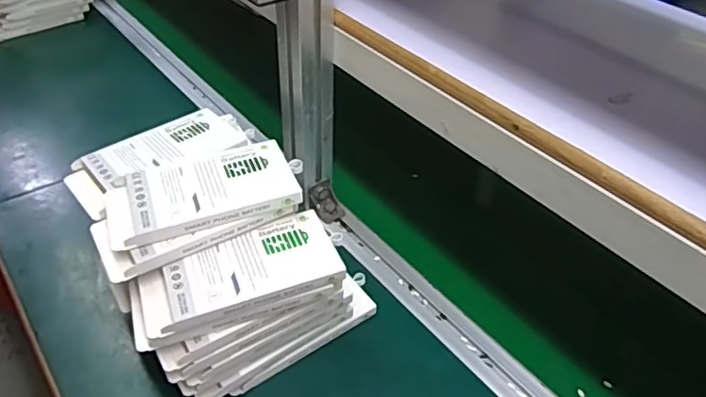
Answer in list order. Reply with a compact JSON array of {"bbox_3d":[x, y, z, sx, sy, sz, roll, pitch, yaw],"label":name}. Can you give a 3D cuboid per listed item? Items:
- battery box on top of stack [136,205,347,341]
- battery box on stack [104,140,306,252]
[{"bbox_3d":[-0.089,0.059,0.441,0.152,0.020,0.072,-15,45,-21],"label":"battery box on top of stack"},{"bbox_3d":[-0.129,-0.008,0.470,0.153,0.023,0.087,-13,44,-19],"label":"battery box on stack"}]

